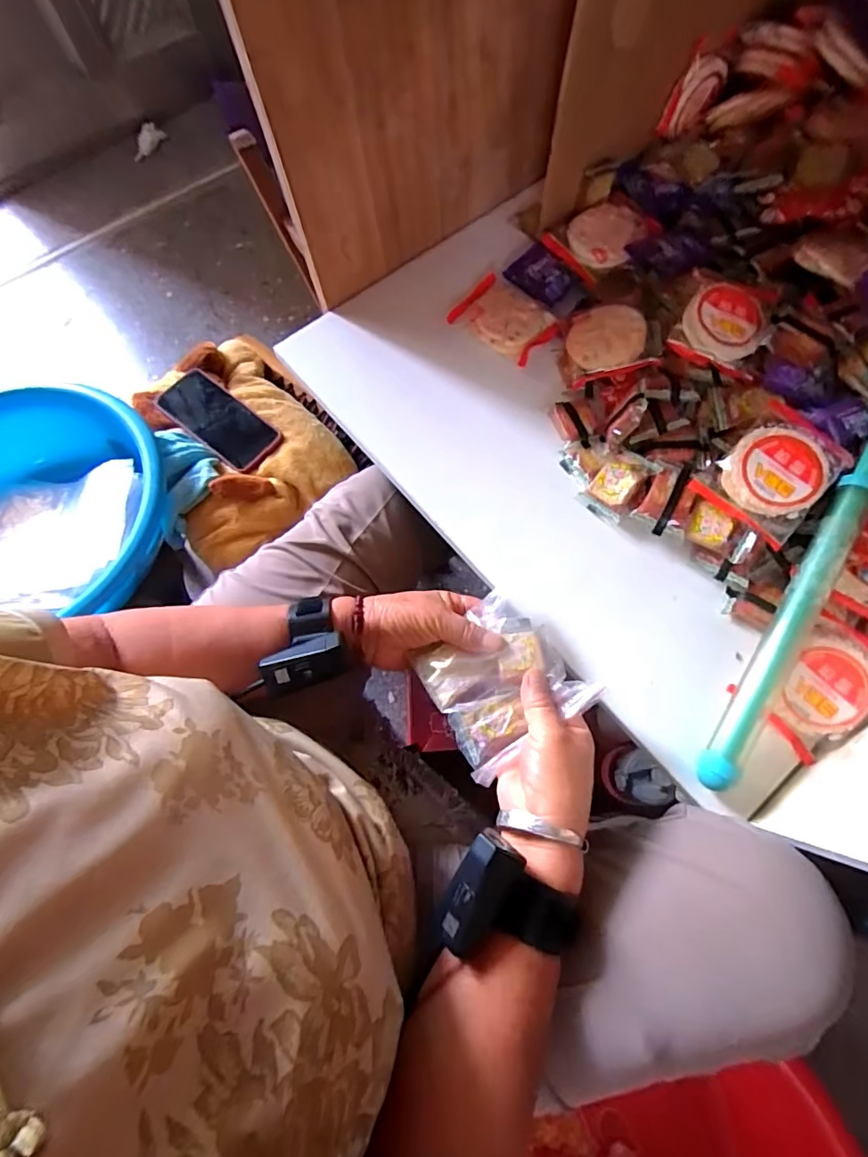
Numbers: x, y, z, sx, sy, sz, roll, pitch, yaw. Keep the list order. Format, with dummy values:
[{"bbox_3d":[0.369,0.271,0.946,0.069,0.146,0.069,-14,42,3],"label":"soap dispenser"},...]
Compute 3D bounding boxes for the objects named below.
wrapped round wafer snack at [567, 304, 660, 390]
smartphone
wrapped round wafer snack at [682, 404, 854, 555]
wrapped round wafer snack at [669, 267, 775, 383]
[{"bbox_3d":[0.185,-0.254,0.542,0.080,0.015,0.095,-9,66,14],"label":"wrapped round wafer snack"},{"bbox_3d":[-0.275,-0.202,0.650,0.169,0.015,0.074,38,67,14],"label":"smartphone"},{"bbox_3d":[0.304,-0.097,0.449,0.087,0.015,0.110,40,89,12],"label":"wrapped round wafer snack"},{"bbox_3d":[0.284,-0.249,0.500,0.083,0.024,0.099,18,73,8],"label":"wrapped round wafer snack"}]

